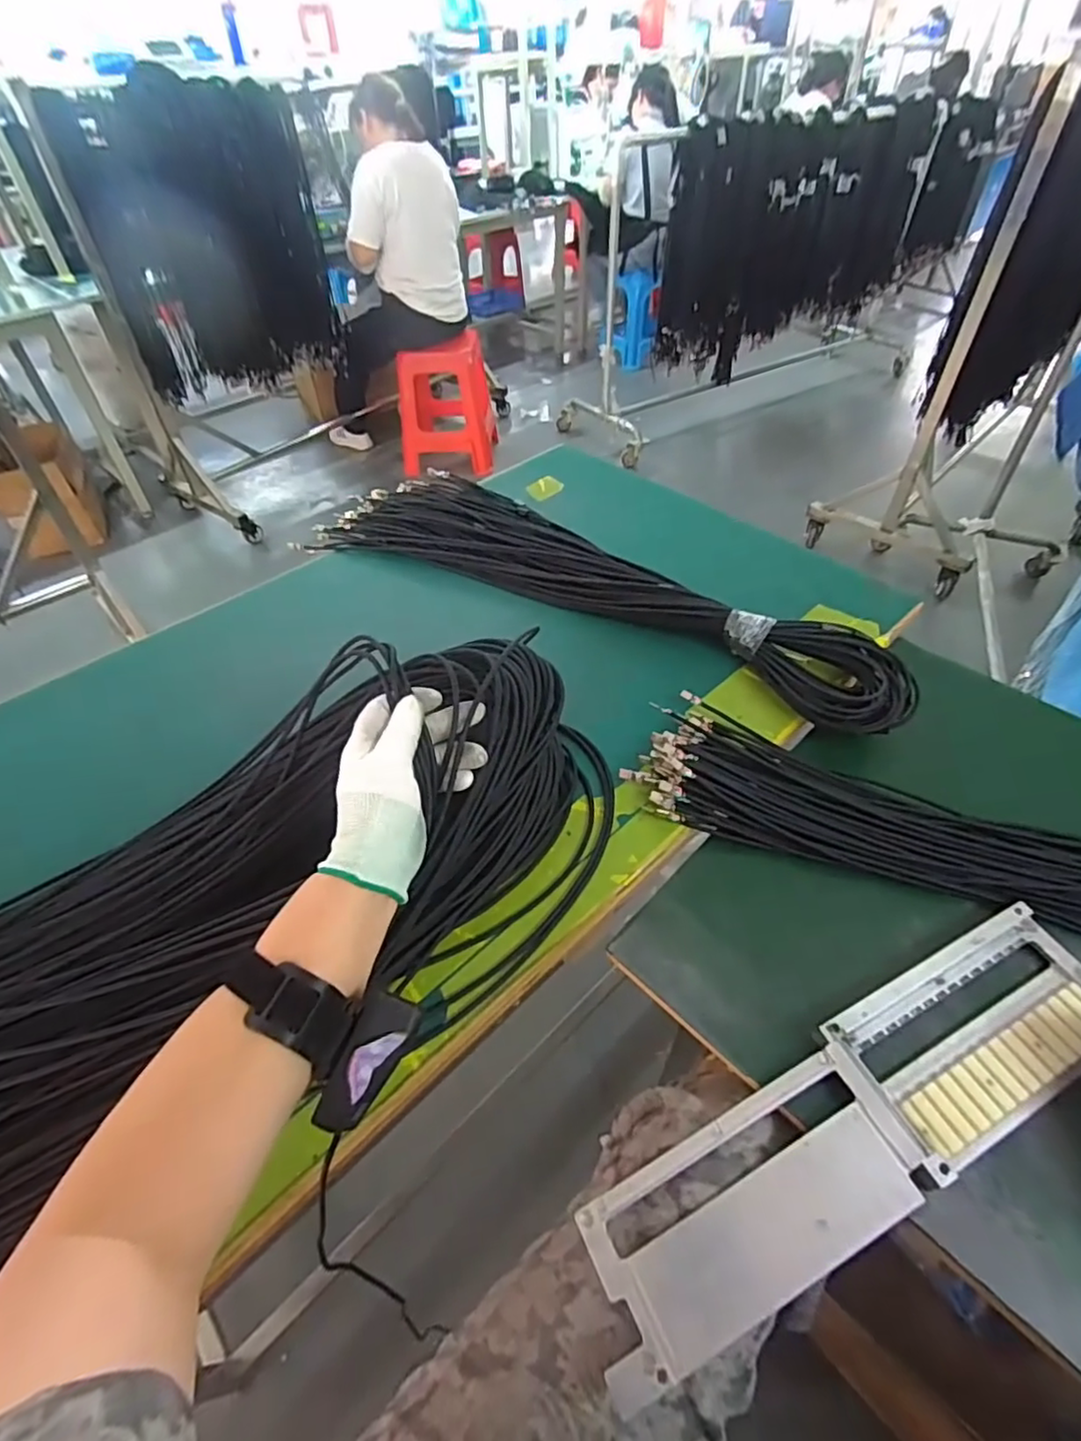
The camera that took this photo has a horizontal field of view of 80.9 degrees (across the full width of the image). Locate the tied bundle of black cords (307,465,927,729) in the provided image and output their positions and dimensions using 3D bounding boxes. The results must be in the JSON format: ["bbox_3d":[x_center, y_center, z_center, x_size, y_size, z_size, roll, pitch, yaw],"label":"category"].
[{"bbox_3d":[0.048,-0.181,0.765,0.753,0.045,0.221,22,51,21],"label":"tied bundle of black cords"}]

